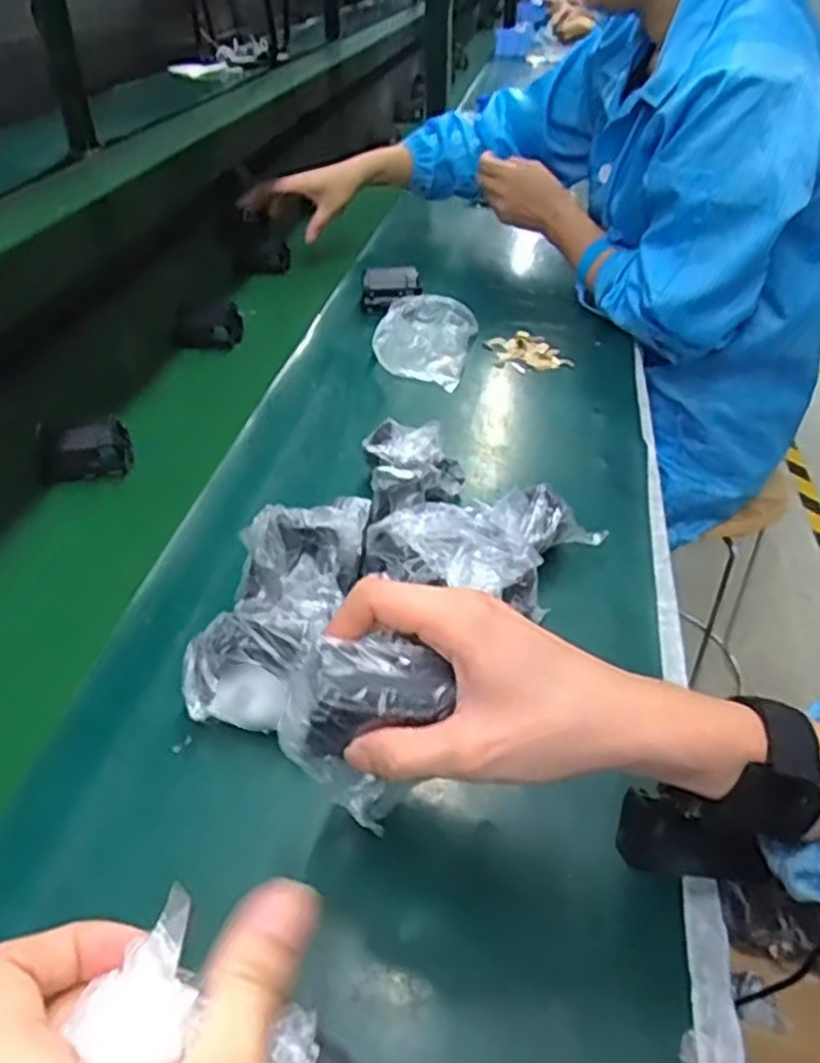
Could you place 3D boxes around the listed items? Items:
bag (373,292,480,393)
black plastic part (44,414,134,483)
[{"bbox_3d":[0.014,-0.201,0.825,0.101,0.039,0.149,6,38,8],"label":"bag"},{"bbox_3d":[-0.265,-0.064,0.646,0.078,0.043,0.045,-16,40,-19],"label":"black plastic part"}]

